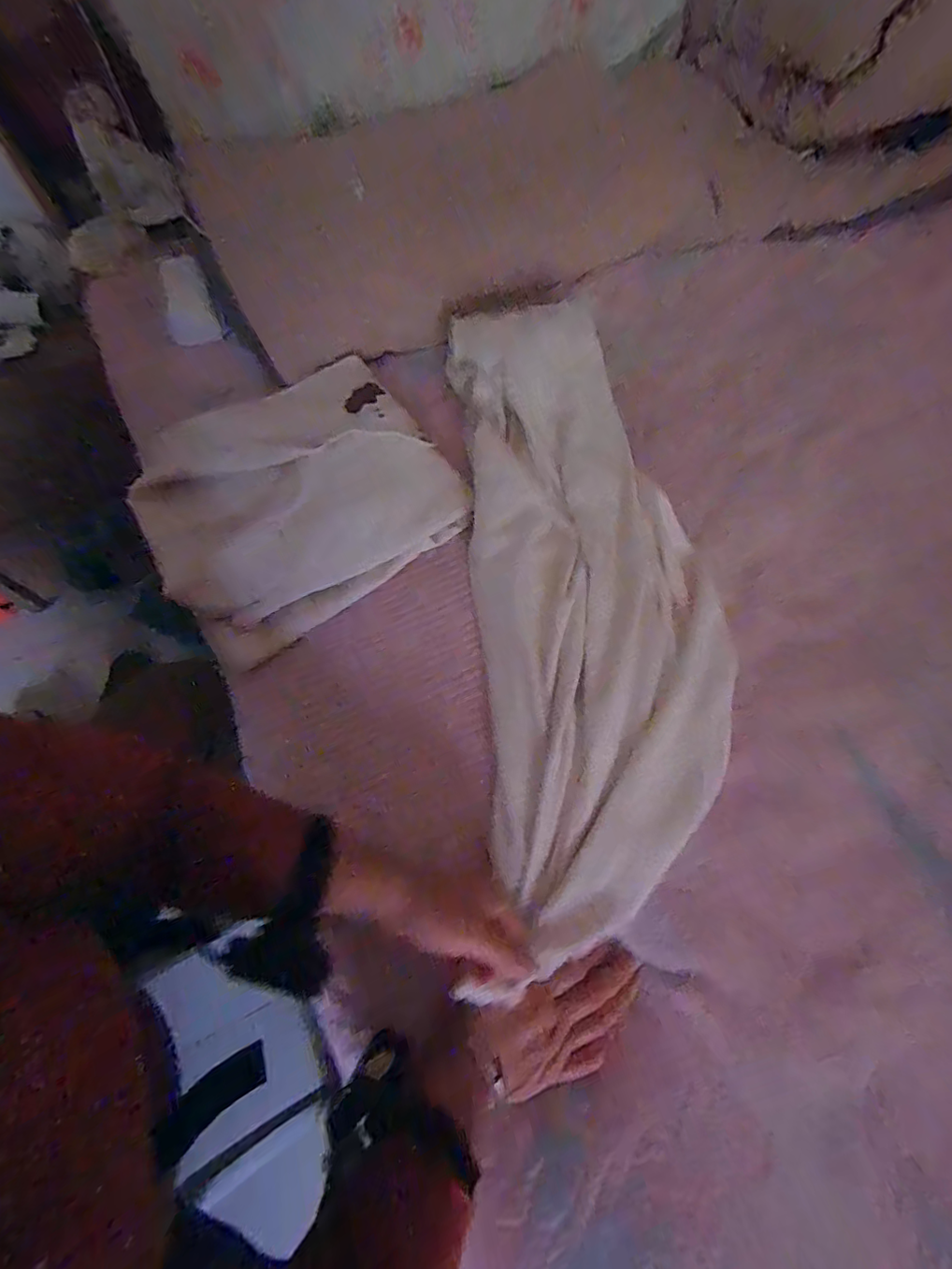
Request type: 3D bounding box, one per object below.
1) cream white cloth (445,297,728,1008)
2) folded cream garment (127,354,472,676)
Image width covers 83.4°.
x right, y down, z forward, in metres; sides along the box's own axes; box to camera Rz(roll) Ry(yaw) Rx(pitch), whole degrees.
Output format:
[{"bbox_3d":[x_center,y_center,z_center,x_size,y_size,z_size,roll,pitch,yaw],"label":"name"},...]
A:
[{"bbox_3d":[0.114,-0.077,0.567,0.233,0.041,0.709,-4,69,0],"label":"cream white cloth"},{"bbox_3d":[-0.211,-0.167,0.621,0.320,0.046,0.314,-35,70,-13],"label":"folded cream garment"}]

